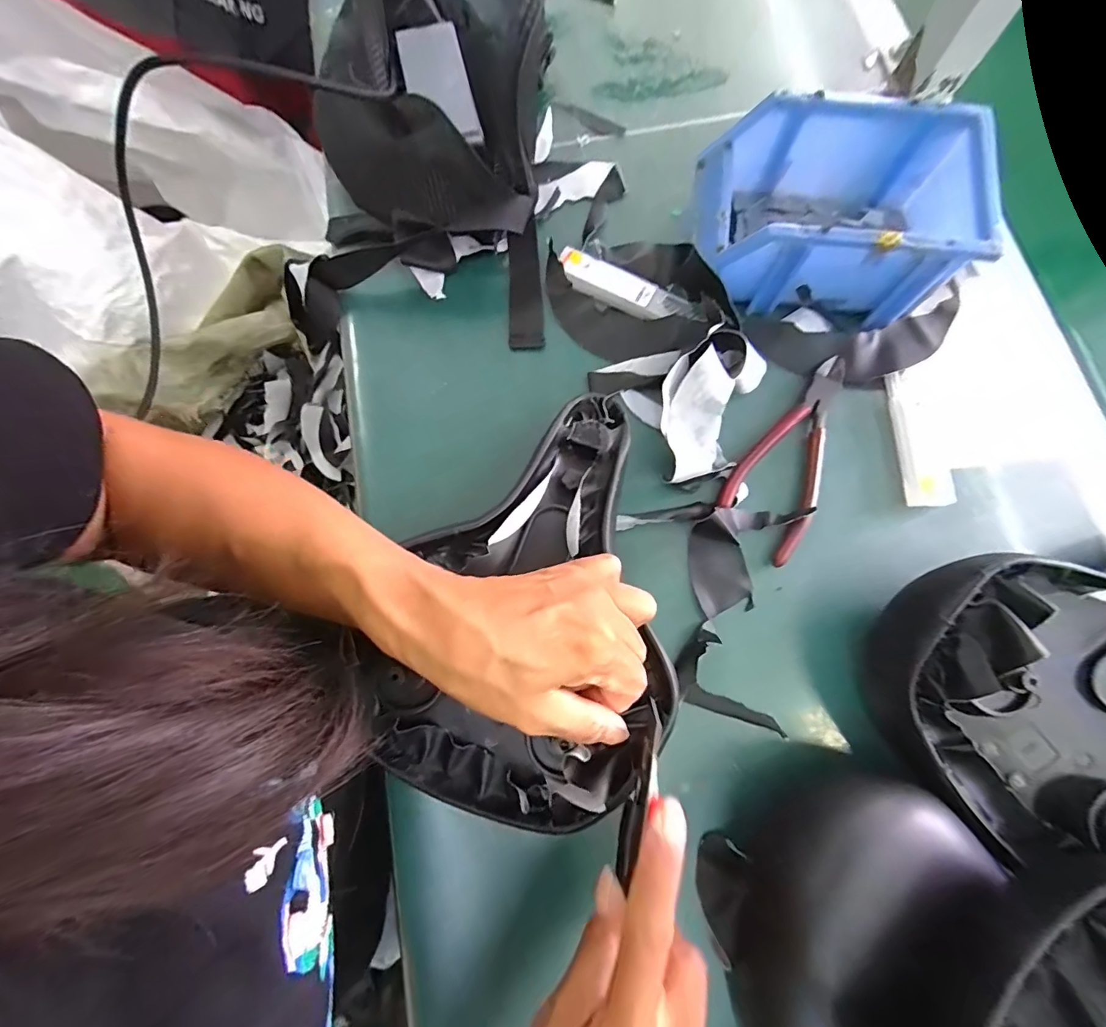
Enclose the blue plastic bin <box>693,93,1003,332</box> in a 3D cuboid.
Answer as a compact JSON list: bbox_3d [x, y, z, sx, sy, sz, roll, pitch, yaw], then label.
[{"bbox_3d":[0.197,-0.211,0.341,0.176,0.078,0.120,6,77,1],"label":"blue plastic bin"}]

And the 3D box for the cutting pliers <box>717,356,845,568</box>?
[{"bbox_3d":[0.171,-0.044,0.335,0.059,0.013,0.155,33,79,7],"label":"cutting pliers"}]

